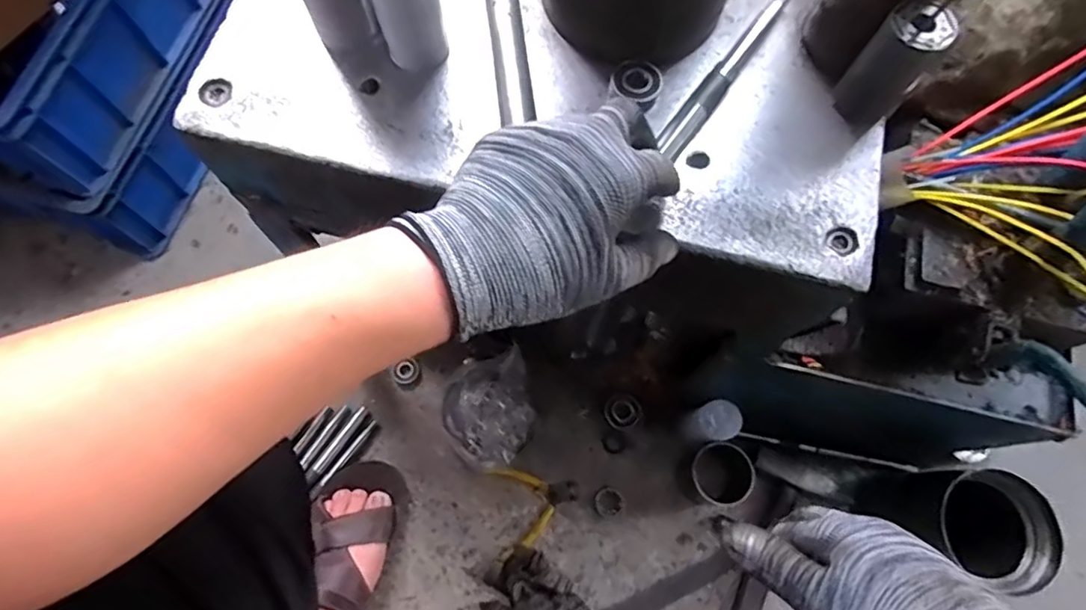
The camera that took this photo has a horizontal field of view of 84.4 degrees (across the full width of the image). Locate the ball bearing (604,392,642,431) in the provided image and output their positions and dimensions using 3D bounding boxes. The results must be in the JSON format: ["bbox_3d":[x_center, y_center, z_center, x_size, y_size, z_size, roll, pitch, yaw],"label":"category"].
[{"bbox_3d":[0.102,0.137,0.766,0.044,0.007,0.045,-2,81,13],"label":"ball bearing"}]

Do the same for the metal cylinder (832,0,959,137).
[{"bbox_3d":[0.218,-0.150,0.377,0.038,0.078,0.032,41,74,11],"label":"metal cylinder"}]

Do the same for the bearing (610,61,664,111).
[{"bbox_3d":[0.063,-0.149,0.406,0.033,0.013,0.032,1,71,-2],"label":"bearing"}]

